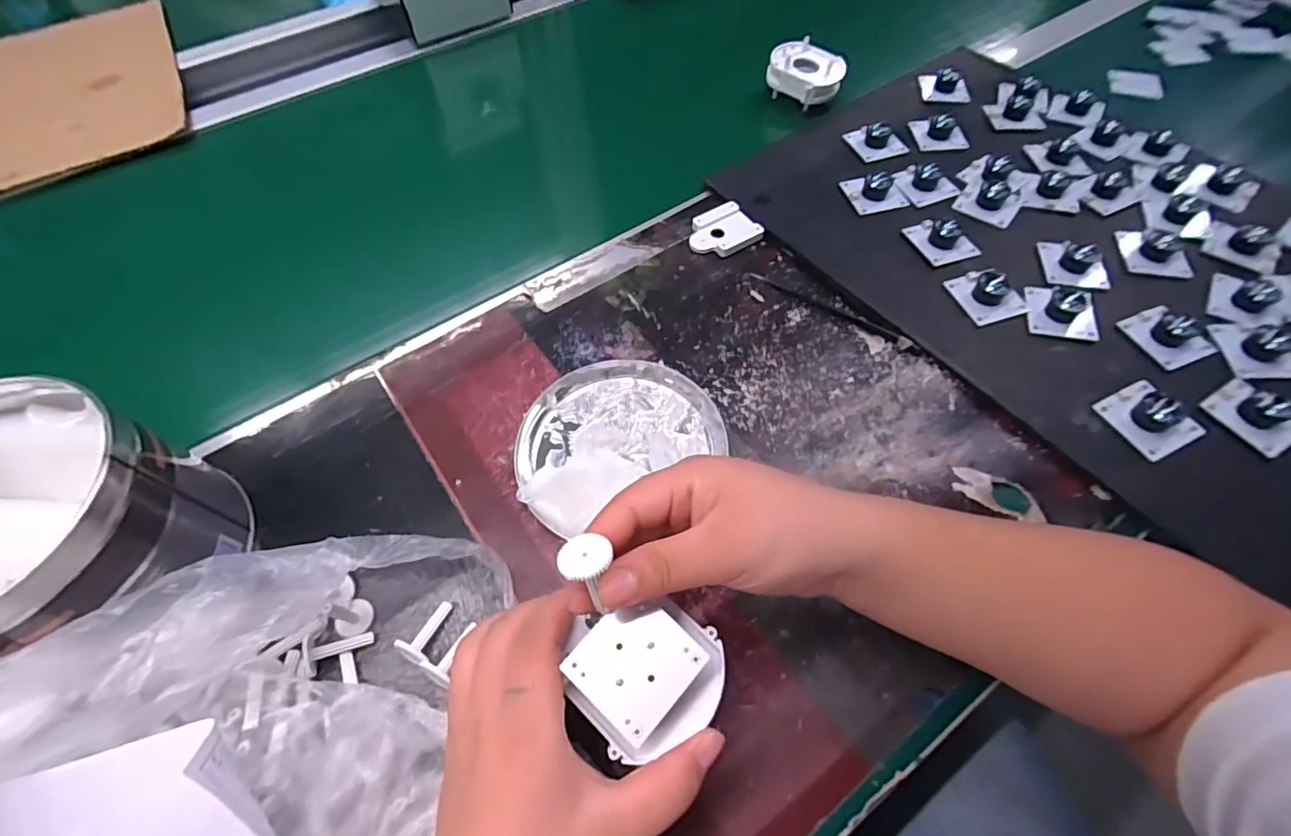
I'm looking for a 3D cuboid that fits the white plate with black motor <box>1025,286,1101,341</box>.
[{"bbox_3d":[0.291,-0.076,0.382,0.041,0.017,0.044,12,60,8],"label":"white plate with black motor"}]

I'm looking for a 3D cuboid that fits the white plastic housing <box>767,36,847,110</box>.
[{"bbox_3d":[0.152,-0.333,0.537,0.052,0.034,0.067,-37,65,-20],"label":"white plastic housing"}]

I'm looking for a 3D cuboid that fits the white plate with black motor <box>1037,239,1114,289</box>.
[{"bbox_3d":[0.316,-0.117,0.402,0.039,0.018,0.039,10,59,7],"label":"white plate with black motor"}]

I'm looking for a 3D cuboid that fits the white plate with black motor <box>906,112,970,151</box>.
[{"bbox_3d":[0.266,-0.262,0.494,0.045,0.016,0.039,4,59,3],"label":"white plate with black motor"}]

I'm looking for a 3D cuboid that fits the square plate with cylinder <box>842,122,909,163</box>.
[{"bbox_3d":[0.210,-0.252,0.493,0.046,0.020,0.042,-10,59,-5],"label":"square plate with cylinder"}]

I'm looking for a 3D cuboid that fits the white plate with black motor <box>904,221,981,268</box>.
[{"bbox_3d":[0.229,-0.141,0.422,0.038,0.020,0.047,-17,60,-9],"label":"white plate with black motor"}]

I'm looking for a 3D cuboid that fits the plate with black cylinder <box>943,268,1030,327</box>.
[{"bbox_3d":[0.248,-0.092,0.395,0.043,0.017,0.046,-16,60,-9],"label":"plate with black cylinder"}]

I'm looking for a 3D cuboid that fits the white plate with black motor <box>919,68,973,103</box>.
[{"bbox_3d":[0.297,-0.329,0.543,0.041,0.025,0.037,3,59,3],"label":"white plate with black motor"}]

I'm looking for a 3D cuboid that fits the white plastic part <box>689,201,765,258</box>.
[{"bbox_3d":[0.061,-0.151,0.446,0.054,0.010,0.046,-27,62,-15],"label":"white plastic part"}]

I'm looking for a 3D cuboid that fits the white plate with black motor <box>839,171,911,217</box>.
[{"bbox_3d":[0.192,-0.190,0.455,0.044,0.022,0.041,-12,59,-6],"label":"white plate with black motor"}]

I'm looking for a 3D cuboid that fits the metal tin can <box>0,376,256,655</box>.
[{"bbox_3d":[-0.296,0.061,0.278,0.121,0.100,0.120,0,59,1],"label":"metal tin can"}]

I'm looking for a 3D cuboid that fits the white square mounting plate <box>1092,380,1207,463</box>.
[{"bbox_3d":[0.310,-0.001,0.336,0.038,0.016,0.045,-25,62,-14],"label":"white square mounting plate"}]

